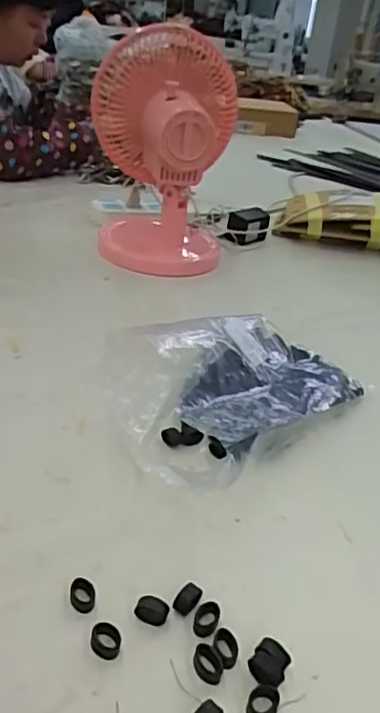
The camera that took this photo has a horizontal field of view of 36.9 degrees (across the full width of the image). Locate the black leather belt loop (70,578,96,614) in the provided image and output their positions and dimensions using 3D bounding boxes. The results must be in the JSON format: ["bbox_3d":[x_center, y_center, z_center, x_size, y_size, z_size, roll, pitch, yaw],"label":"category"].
[{"bbox_3d":[-0.068,0.152,0.363,0.016,0.006,0.021,2,31,-9],"label":"black leather belt loop"}]

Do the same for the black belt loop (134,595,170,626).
[{"bbox_3d":[-0.024,0.159,0.357,0.020,0.012,0.011,20,32,20],"label":"black belt loop"}]

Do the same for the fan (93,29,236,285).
[{"bbox_3d":[-0.037,-0.300,0.819,0.184,0.282,0.223,5,30,-4],"label":"fan"}]

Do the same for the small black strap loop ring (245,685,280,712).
[{"bbox_3d":[0.040,0.195,0.318,0.016,0.006,0.021,18,32,18],"label":"small black strap loop ring"}]

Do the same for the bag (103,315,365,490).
[{"bbox_3d":[0.045,0.016,0.532,0.155,0.085,0.266,30,37,34],"label":"bag"}]

